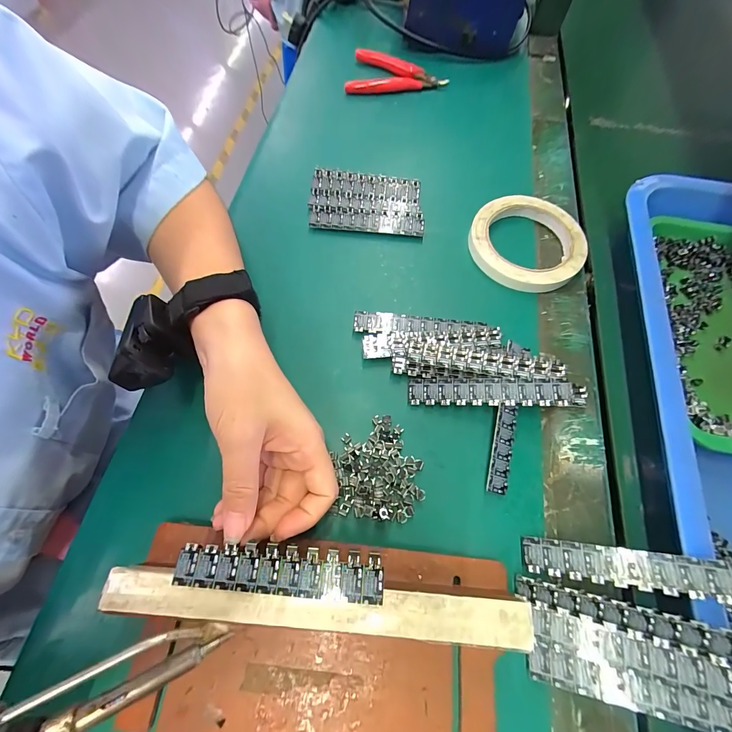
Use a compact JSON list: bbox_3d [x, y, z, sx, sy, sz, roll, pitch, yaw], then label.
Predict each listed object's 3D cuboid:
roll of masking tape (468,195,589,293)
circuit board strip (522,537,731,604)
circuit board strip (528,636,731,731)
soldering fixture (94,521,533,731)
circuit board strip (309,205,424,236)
[{"bbox_3d":[0.150,-0.116,0.313,0.100,0.019,0.101,0,66,0],"label":"roll of masking tape"},{"bbox_3d":[0.149,0.115,0.190,0.108,0.004,0.020,-4,64,23],"label":"circuit board strip"},{"bbox_3d":[0.142,0.163,0.167,0.106,0.004,0.020,-1,64,23],"label":"circuit board strip"},{"bbox_3d":[-0.029,0.149,0.176,0.215,0.042,0.102,5,66,2],"label":"soldering fixture"},{"bbox_3d":[0.000,-0.138,0.319,0.108,0.009,0.022,5,66,1],"label":"circuit board strip"}]

